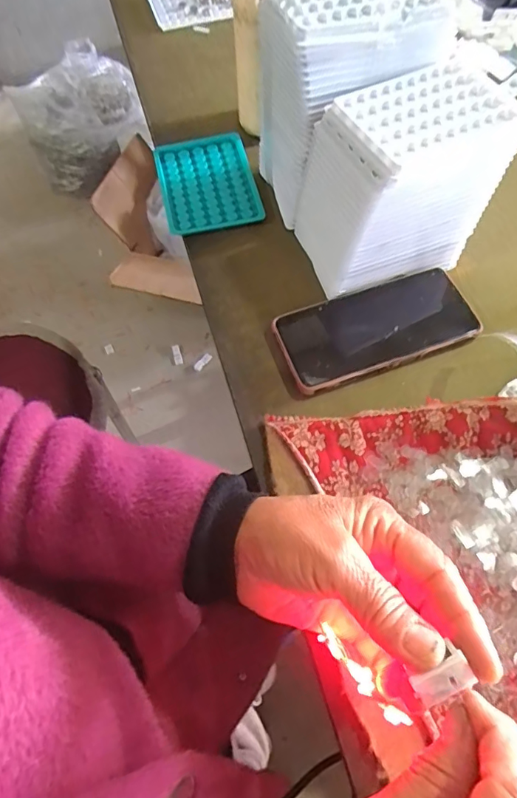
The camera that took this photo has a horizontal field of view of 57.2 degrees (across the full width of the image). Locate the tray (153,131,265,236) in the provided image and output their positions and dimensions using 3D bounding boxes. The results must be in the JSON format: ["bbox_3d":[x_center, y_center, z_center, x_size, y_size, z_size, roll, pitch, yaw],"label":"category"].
[{"bbox_3d":[-0.053,-0.223,0.488,0.095,0.012,0.122,-13,64,-5],"label":"tray"}]

